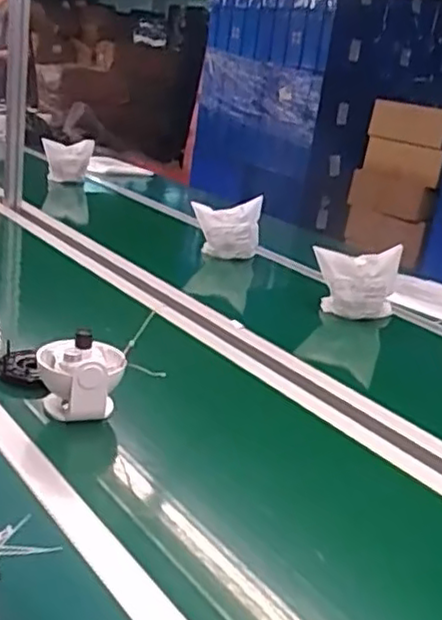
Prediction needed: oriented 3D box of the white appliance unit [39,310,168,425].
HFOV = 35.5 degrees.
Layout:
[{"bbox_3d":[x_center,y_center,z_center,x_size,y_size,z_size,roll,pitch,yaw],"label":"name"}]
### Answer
[{"bbox_3d":[-0.193,0.093,0.951,0.117,0.111,0.088,0,21,-17],"label":"white appliance unit"}]

